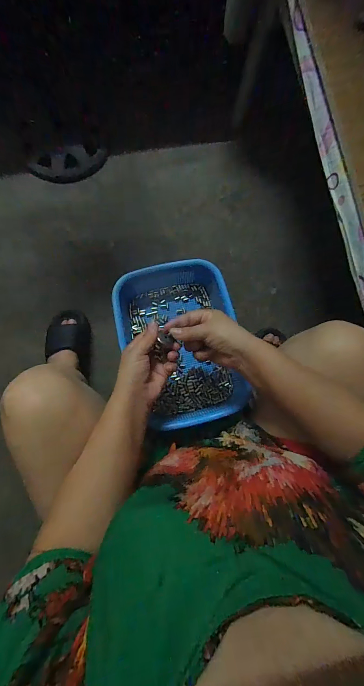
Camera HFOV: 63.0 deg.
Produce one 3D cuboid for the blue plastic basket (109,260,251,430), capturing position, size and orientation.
[{"bbox_3d":[-0.008,-0.002,0.564,0.218,0.069,0.307,-8,80,-6],"label":"blue plastic basket"}]

